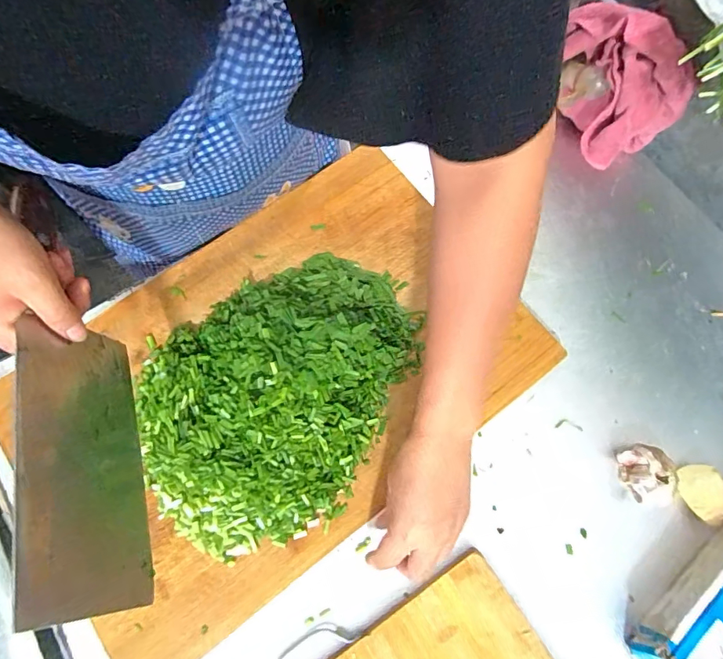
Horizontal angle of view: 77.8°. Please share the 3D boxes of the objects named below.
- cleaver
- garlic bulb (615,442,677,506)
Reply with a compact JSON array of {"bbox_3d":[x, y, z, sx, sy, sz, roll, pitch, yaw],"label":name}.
[{"bbox_3d":[-0.210,0.034,0.333,0.029,0.095,0.320,-20,64,-7],"label":"cleaver"},{"bbox_3d":[0.270,0.137,0.425,0.034,0.037,0.054,-5,71,-1],"label":"garlic bulb"}]

